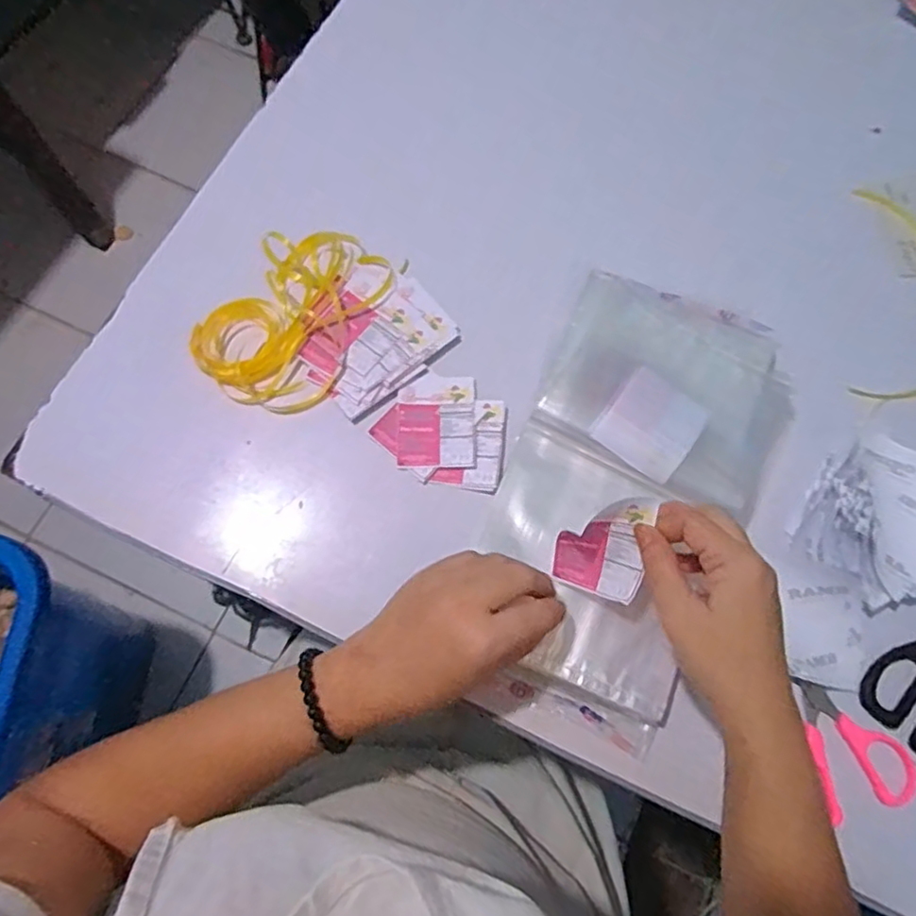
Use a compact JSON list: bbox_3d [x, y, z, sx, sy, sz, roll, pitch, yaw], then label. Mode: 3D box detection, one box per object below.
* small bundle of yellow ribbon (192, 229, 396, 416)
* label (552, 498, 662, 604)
[{"bbox_3d":[-0.126,-0.114,0.507,0.113,0.025,0.159,38,75,10],"label":"small bundle of yellow ribbon"},{"bbox_3d":[0.091,0.055,0.414,0.056,0.011,0.065,11,104,26],"label":"label"}]

